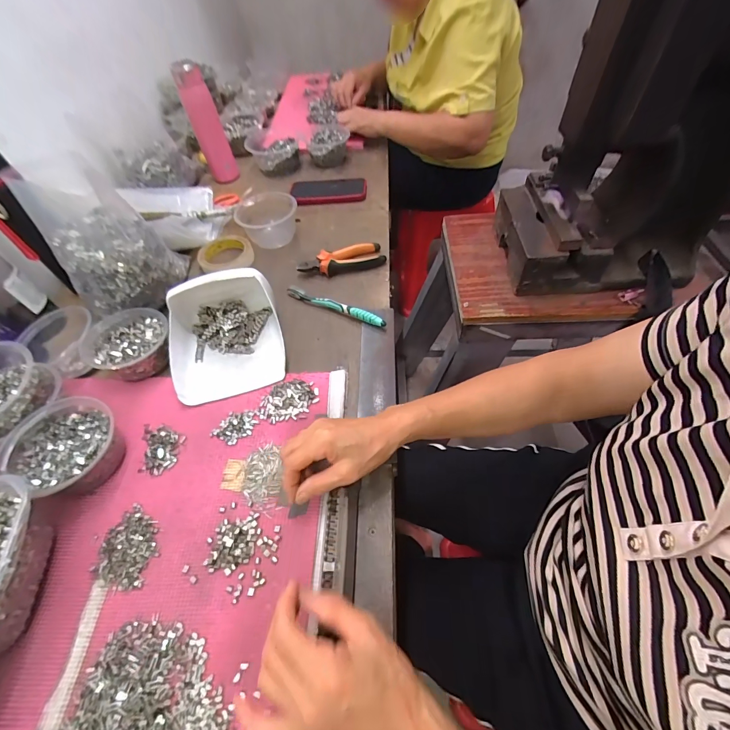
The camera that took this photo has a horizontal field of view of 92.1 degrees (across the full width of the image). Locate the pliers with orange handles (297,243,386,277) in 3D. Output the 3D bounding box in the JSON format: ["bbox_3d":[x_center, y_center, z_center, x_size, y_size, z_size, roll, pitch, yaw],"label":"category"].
[{"bbox_3d":[-0.040,-0.185,0.621,0.145,0.024,0.051,-14,55,-6],"label":"pliers with orange handles"}]

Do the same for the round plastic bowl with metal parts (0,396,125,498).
[{"bbox_3d":[-0.346,0.096,0.416,0.122,0.058,0.105,18,58,16],"label":"round plastic bowl with metal parts"}]

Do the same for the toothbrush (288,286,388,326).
[{"bbox_3d":[-0.049,-0.096,0.559,0.183,0.020,0.016,24,60,19],"label":"toothbrush"}]

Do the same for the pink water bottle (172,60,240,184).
[{"bbox_3d":[-0.346,-0.524,0.782,0.064,0.214,0.050,-24,55,-11],"label":"pink water bottle"}]

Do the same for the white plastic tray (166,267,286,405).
[{"bbox_3d":[-0.201,-0.052,0.498,0.147,0.080,0.176,-15,55,-7],"label":"white plastic tray"}]

